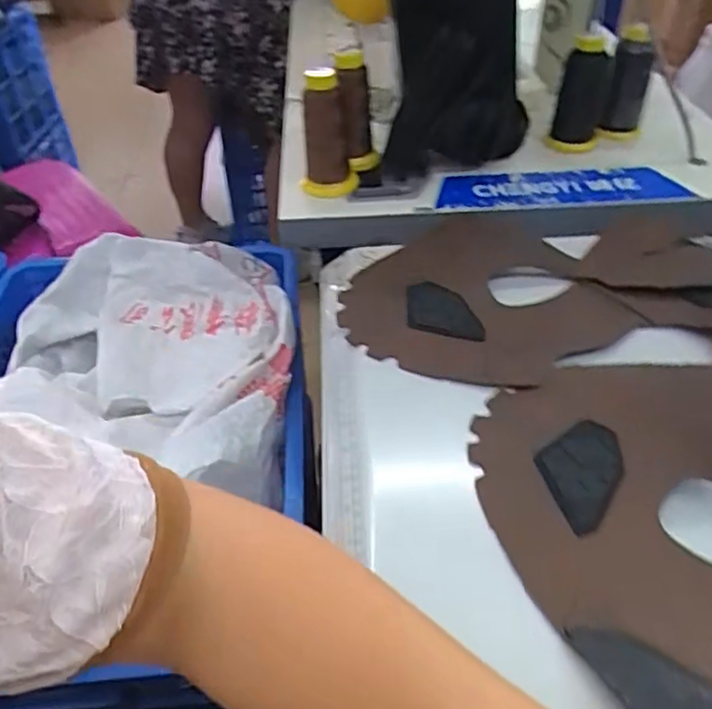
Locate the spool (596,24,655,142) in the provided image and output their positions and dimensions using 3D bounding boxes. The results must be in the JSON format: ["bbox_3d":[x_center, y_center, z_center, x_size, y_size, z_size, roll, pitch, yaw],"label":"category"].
[{"bbox_3d":[0.320,-0.316,0.762,0.045,0.121,0.054,13,44,16],"label":"spool"}]

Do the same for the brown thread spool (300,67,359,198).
[{"bbox_3d":[-0.032,-0.229,0.678,0.055,0.122,0.052,-8,43,-6],"label":"brown thread spool"}]

